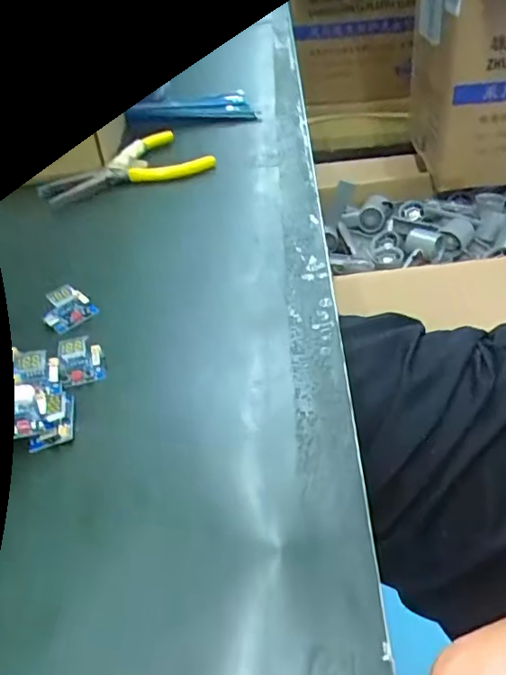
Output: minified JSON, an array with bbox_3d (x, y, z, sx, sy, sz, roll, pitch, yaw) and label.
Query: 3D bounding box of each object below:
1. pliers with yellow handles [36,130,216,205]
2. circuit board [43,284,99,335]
[{"bbox_3d":[-0.123,-0.157,0.487,0.147,0.009,0.101,-26,44,-20],"label":"pliers with yellow handles"},{"bbox_3d":[-0.116,-0.017,0.330,0.023,0.022,0.028,26,50,32],"label":"circuit board"}]

